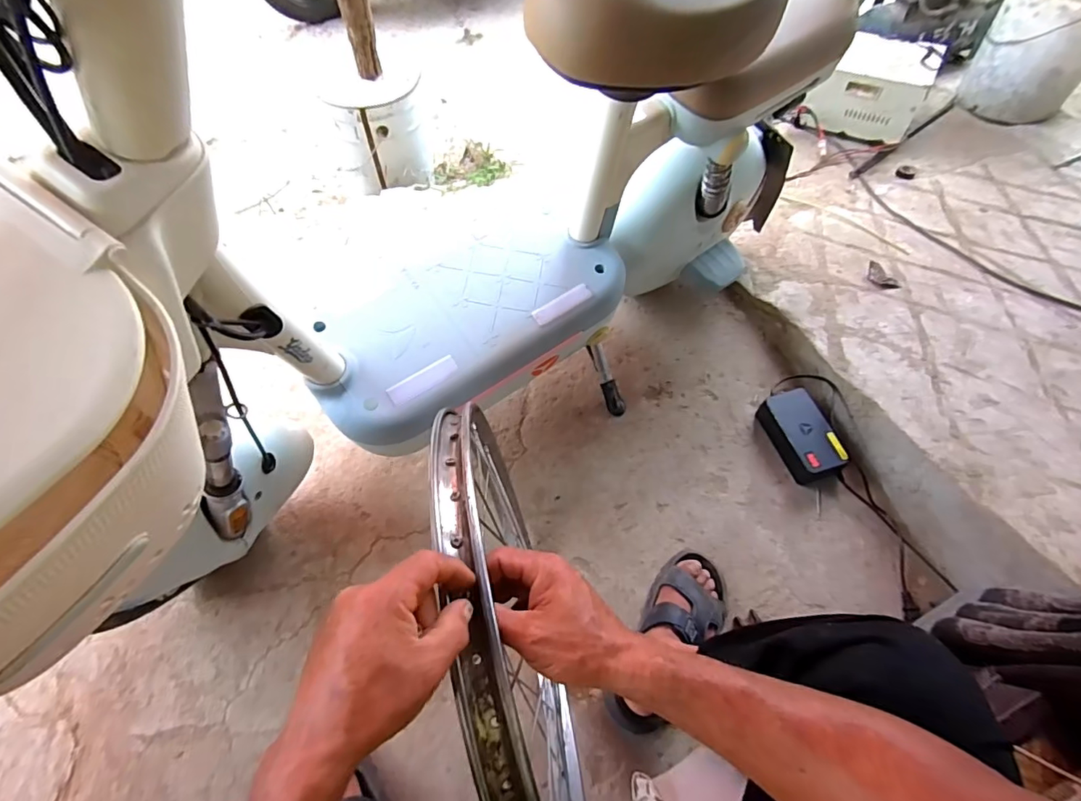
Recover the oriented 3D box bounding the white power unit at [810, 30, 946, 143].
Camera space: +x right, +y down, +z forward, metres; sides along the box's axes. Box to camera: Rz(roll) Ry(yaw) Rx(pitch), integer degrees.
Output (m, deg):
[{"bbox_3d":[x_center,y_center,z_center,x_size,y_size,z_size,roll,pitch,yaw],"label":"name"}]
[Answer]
[{"bbox_3d":[0.886,-0.847,1.351,0.267,0.170,0.210,25,66,14],"label":"white power unit"}]

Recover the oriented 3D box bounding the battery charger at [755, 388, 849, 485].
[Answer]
[{"bbox_3d":[0.488,0.064,0.928,0.091,0.065,0.169,-16,64,-7],"label":"battery charger"}]

